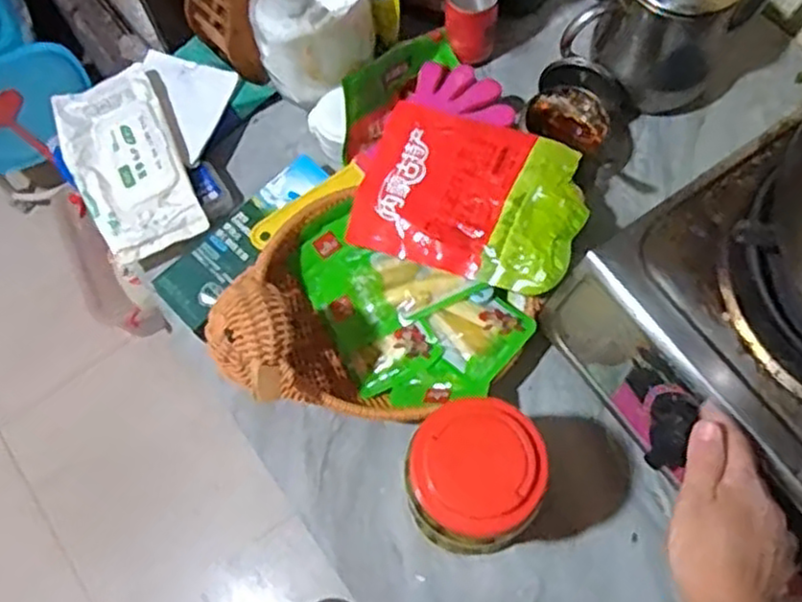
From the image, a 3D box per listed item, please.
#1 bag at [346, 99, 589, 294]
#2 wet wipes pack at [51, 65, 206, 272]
[{"bbox_3d":[0.060,-0.089,0.636,0.187,0.039,0.139,18,70,10],"label":"bag"},{"bbox_3d":[-0.255,-0.131,0.687,0.104,0.037,0.183,-26,69,-7],"label":"wet wipes pack"}]

